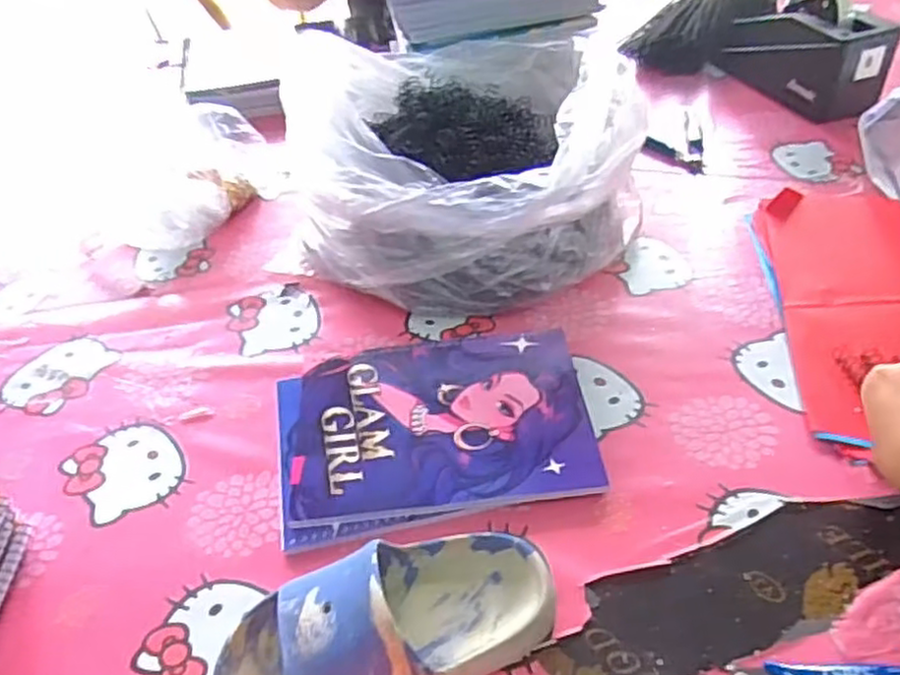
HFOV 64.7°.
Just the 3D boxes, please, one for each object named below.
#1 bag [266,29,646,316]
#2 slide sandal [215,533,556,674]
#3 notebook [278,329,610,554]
[{"bbox_3d":[0.015,-0.142,0.608,0.276,0.141,0.232,6,43,13],"label":"bag"},{"bbox_3d":[-0.032,0.146,0.363,0.177,0.057,0.085,-21,44,-16],"label":"slide sandal"},{"bbox_3d":[-0.011,0.059,0.487,0.206,0.013,0.149,-10,42,-4],"label":"notebook"}]

